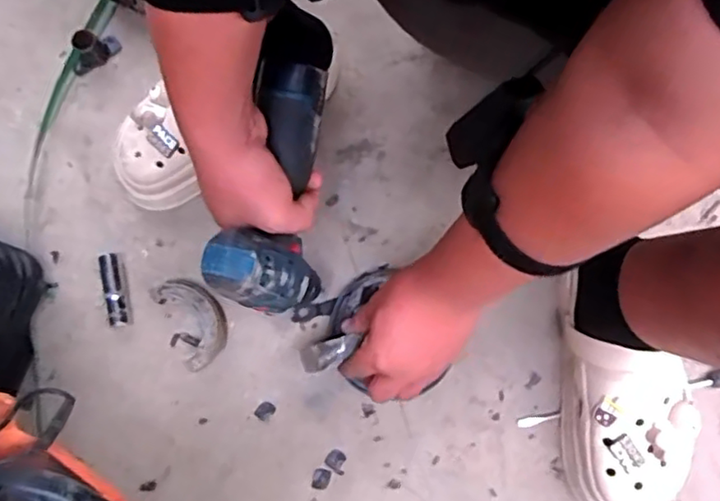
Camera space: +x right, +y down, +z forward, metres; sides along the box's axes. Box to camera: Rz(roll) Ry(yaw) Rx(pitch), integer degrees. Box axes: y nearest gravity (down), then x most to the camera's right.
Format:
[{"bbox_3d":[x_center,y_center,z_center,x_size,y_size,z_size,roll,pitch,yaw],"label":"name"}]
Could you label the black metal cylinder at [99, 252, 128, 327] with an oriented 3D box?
[{"bbox_3d":[-0.258,0.041,0.658,0.019,0.020,0.079,-17,74,-4],"label":"black metal cylinder"}]

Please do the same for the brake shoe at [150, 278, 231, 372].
[{"bbox_3d":[-0.175,0.068,0.651,0.061,0.033,0.099,-32,79,-5],"label":"brake shoe"}]

